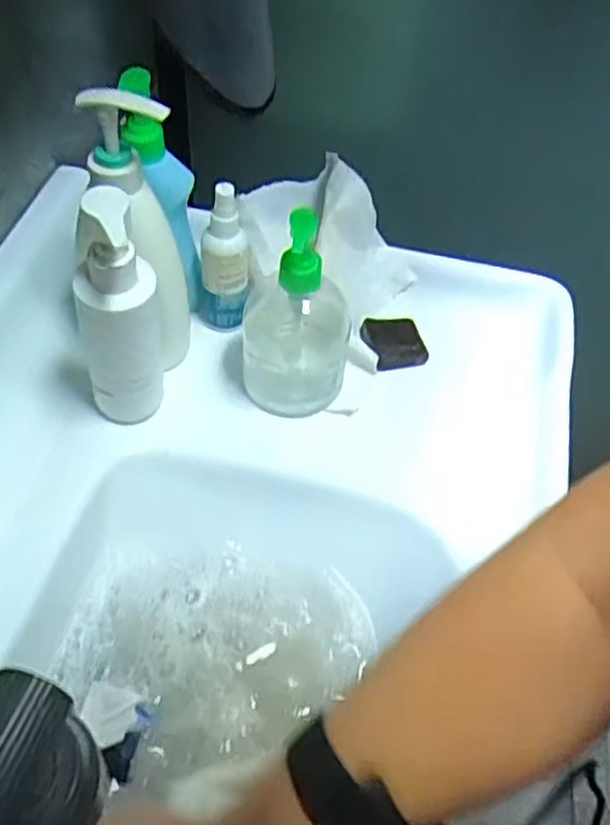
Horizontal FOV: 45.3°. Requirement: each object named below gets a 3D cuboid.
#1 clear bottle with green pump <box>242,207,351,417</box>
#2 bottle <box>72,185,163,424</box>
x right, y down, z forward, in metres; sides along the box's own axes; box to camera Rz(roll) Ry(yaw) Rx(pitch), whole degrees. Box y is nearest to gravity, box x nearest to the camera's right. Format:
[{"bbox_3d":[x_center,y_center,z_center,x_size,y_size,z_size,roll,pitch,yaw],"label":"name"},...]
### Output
[{"bbox_3d":[-0.005,-0.078,0.544,0.082,0.166,0.078,11,52,3],"label":"clear bottle with green pump"},{"bbox_3d":[-0.124,-0.059,0.495,0.053,0.197,0.049,-7,53,-10],"label":"bottle"}]

